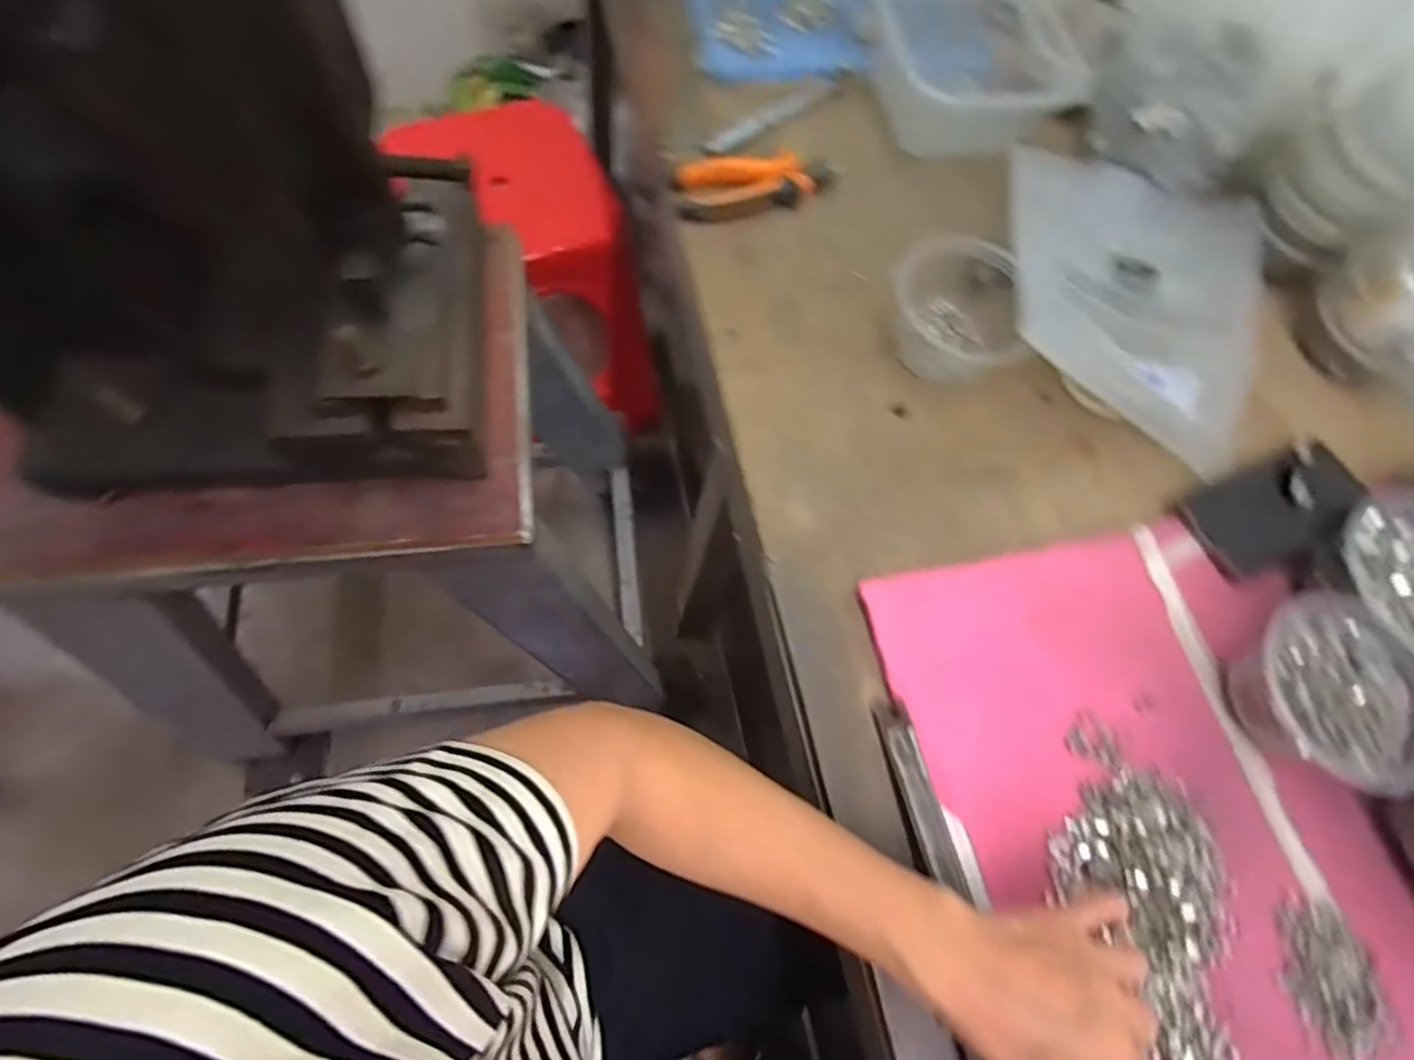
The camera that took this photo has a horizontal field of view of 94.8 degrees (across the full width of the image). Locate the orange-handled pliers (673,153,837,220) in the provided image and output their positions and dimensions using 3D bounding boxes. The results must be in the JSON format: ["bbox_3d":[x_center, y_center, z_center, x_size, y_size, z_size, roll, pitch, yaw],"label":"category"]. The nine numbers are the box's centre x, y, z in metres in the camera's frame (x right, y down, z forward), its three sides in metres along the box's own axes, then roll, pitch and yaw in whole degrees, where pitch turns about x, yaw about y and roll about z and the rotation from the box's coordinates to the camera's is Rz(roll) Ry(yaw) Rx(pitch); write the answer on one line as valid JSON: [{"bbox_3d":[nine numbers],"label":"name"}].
[{"bbox_3d":[0.045,-0.301,0.571,0.142,0.026,0.052,-12,71,-11],"label":"orange-handled pliers"}]

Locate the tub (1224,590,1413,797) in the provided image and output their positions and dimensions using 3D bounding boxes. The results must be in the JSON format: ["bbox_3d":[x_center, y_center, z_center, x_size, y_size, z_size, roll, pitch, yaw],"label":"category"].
[{"bbox_3d":[0.406,0.102,0.426,0.109,0.046,0.115,2,69,-6],"label":"tub"}]

